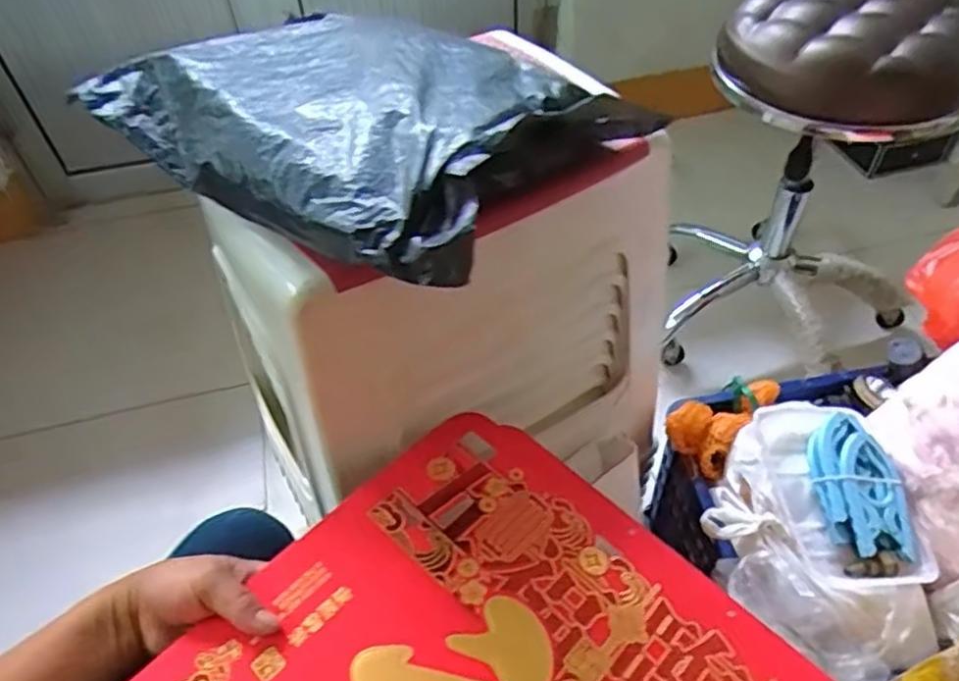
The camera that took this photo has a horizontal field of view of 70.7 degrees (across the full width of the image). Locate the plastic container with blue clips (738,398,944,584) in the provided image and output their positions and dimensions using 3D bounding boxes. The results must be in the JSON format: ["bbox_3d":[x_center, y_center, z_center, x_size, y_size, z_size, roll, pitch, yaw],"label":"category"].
[{"bbox_3d":[0.368,0.151,0.699,0.158,0.044,0.200,-10,49,-4],"label":"plastic container with blue clips"}]

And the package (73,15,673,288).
[{"bbox_3d":[-0.090,-0.170,0.492,0.353,0.061,0.234,30,57,26],"label":"package"}]

